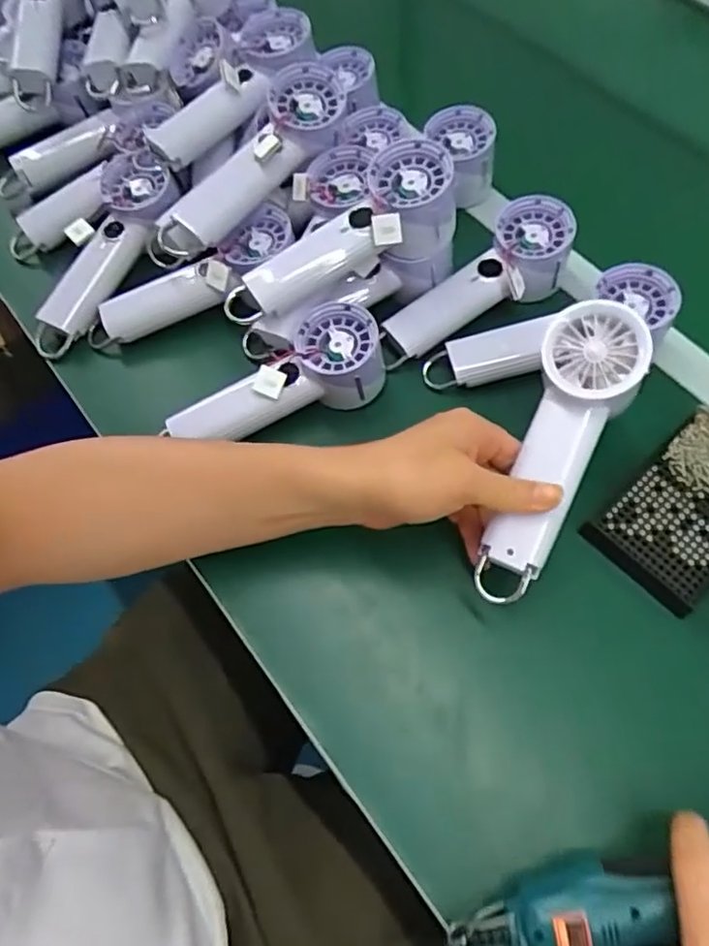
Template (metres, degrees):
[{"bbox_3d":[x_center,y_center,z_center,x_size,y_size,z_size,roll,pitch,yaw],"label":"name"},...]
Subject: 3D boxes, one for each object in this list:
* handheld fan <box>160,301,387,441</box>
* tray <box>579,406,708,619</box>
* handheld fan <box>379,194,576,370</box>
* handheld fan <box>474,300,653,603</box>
[{"bbox_3d":[-0.058,-0.068,0.504,0.174,0.062,0.062,-24,65,6],"label":"handheld fan"},{"bbox_3d":[0.244,0.025,0.459,0.139,0.015,0.082,-41,70,-16],"label":"tray"},{"bbox_3d":[0.103,-0.153,0.537,0.188,0.055,0.063,-36,67,3],"label":"handheld fan"},{"bbox_3d":[0.127,-0.010,0.401,0.057,0.032,0.190,21,94,11],"label":"handheld fan"}]

